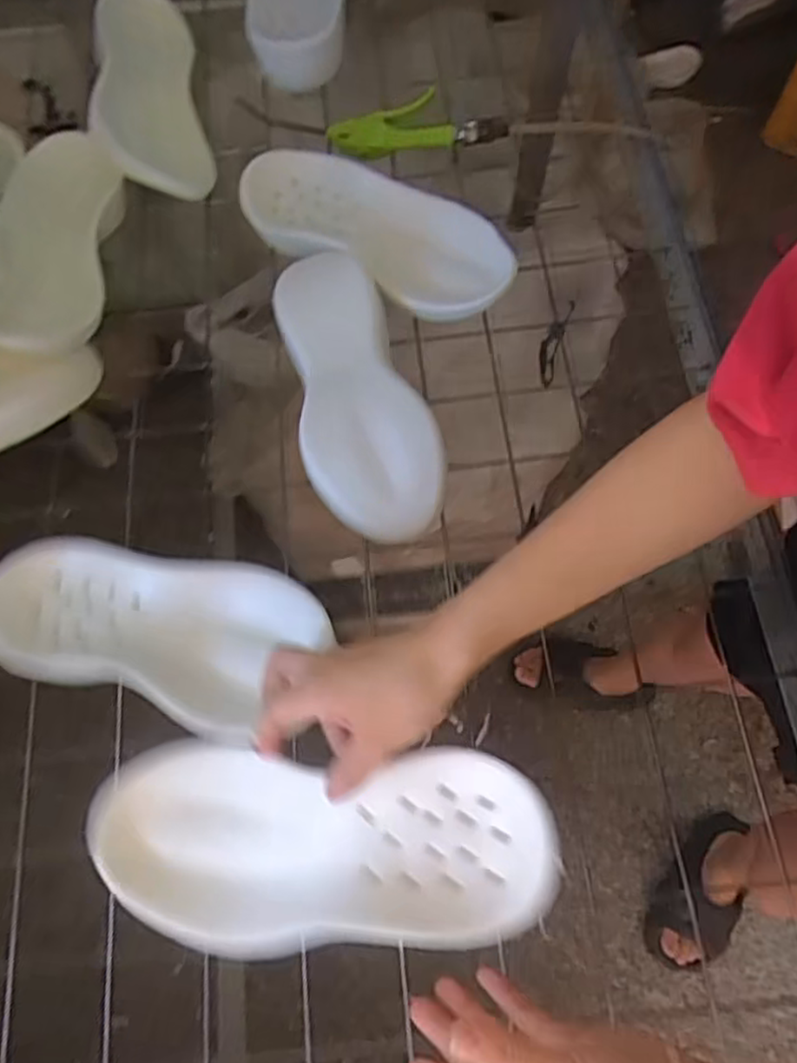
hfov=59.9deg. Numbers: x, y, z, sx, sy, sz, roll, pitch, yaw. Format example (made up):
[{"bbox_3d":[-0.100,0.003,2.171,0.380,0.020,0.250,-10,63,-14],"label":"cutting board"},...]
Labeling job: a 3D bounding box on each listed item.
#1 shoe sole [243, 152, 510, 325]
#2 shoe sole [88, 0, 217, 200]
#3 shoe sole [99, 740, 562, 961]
[{"bbox_3d":[-0.020,-0.285,0.646,0.269,0.027,0.110,30,72,12],"label":"shoe sole"},{"bbox_3d":[-0.259,-0.446,0.706,0.106,0.061,0.269,-12,69,-3],"label":"shoe sole"},{"bbox_3d":[-0.050,0.185,0.407,0.273,0.030,0.110,-5,68,13],"label":"shoe sole"}]

